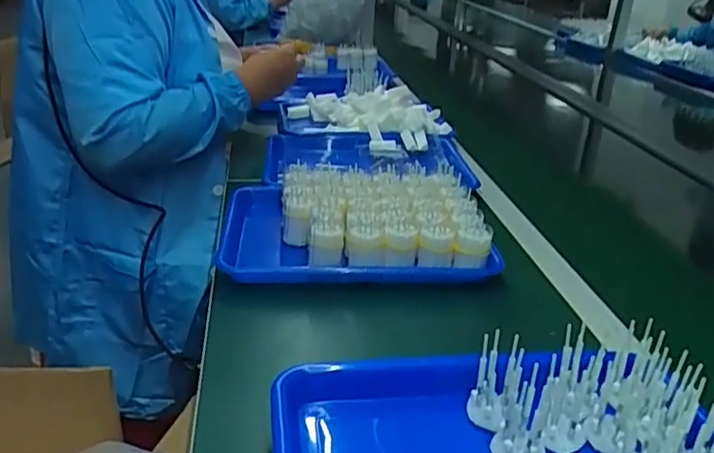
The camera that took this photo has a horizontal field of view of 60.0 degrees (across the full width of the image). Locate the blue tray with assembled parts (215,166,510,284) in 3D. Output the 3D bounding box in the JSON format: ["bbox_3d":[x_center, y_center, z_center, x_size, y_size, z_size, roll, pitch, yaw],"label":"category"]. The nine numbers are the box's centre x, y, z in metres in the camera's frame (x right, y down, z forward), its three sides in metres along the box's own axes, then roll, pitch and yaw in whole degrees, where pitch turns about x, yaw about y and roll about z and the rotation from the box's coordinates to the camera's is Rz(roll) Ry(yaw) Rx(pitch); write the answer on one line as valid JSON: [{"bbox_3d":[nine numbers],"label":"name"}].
[{"bbox_3d":[-0.012,-0.011,0.798,0.319,0.072,0.261,0,25,-8],"label":"blue tray with assembled parts"}]

